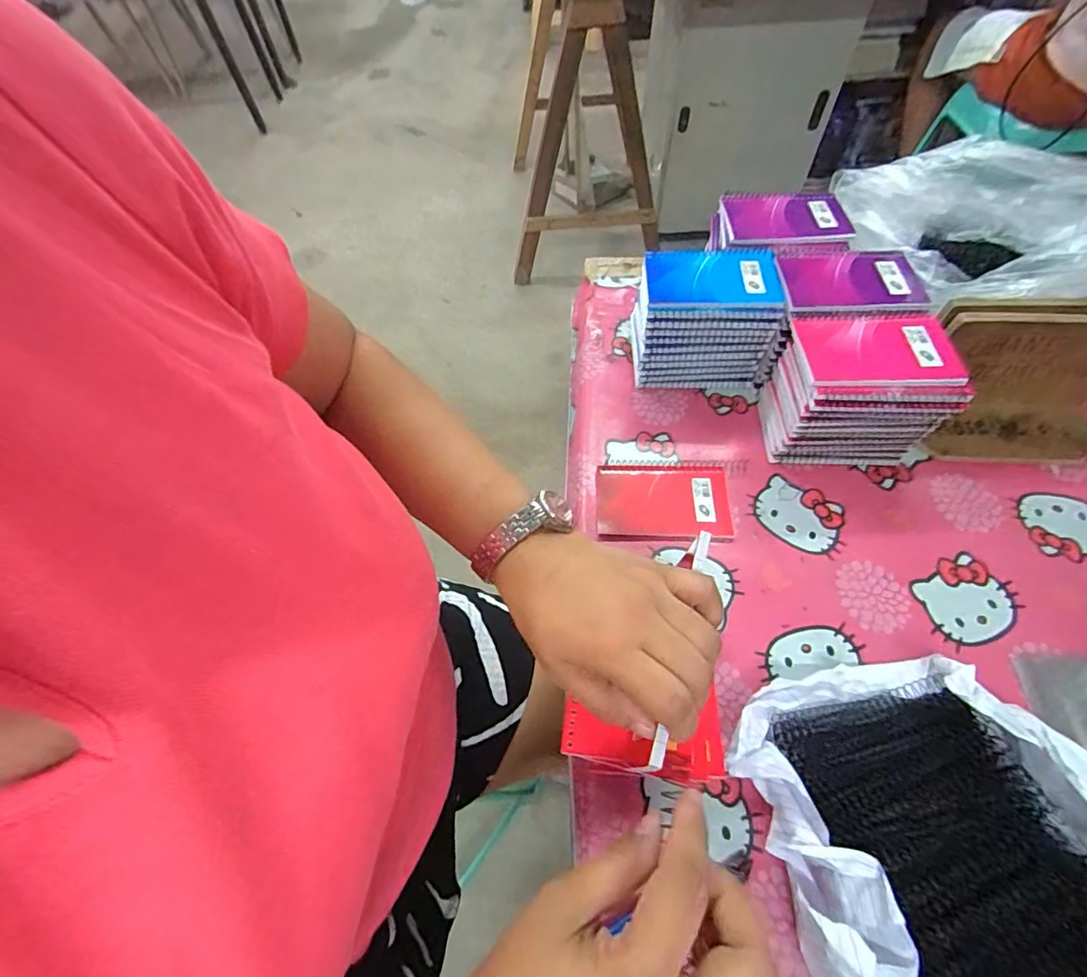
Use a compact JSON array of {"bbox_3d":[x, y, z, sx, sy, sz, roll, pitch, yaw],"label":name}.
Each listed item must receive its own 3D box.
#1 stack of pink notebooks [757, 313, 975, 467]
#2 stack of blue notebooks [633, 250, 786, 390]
[{"bbox_3d":[0.307,-0.097,0.516,0.142,0.114,0.104,3,60,5],"label":"stack of pink notebooks"},{"bbox_3d":[0.171,-0.186,0.571,0.143,0.120,0.093,3,60,5],"label":"stack of blue notebooks"}]

